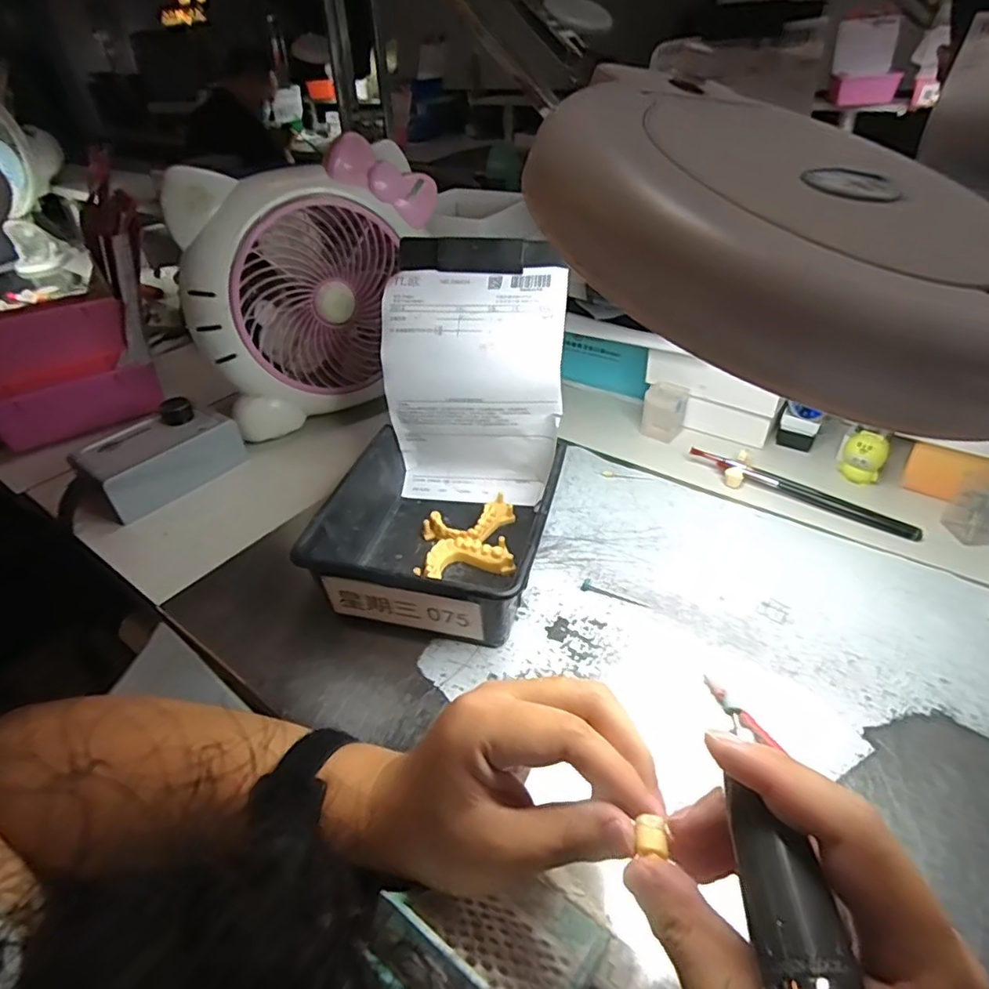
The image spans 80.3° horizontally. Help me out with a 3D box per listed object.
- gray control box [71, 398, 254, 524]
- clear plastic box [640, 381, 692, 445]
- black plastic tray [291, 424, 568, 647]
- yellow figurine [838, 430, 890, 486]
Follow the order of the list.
[{"bbox_3d":[-0.320,-0.035,0.567,0.068,0.065,0.133,23,45,29],"label":"gray control box"},{"bbox_3d":[0.175,-0.086,0.601,0.038,0.046,0.035,22,45,28],"label":"clear plastic box"},{"bbox_3d":[-0.040,0.028,0.455,0.158,0.070,0.164,8,40,14],"label":"black plastic tray"},{"bbox_3d":[0.326,-0.030,0.517,0.033,0.047,0.030,22,45,29],"label":"yellow figurine"}]

